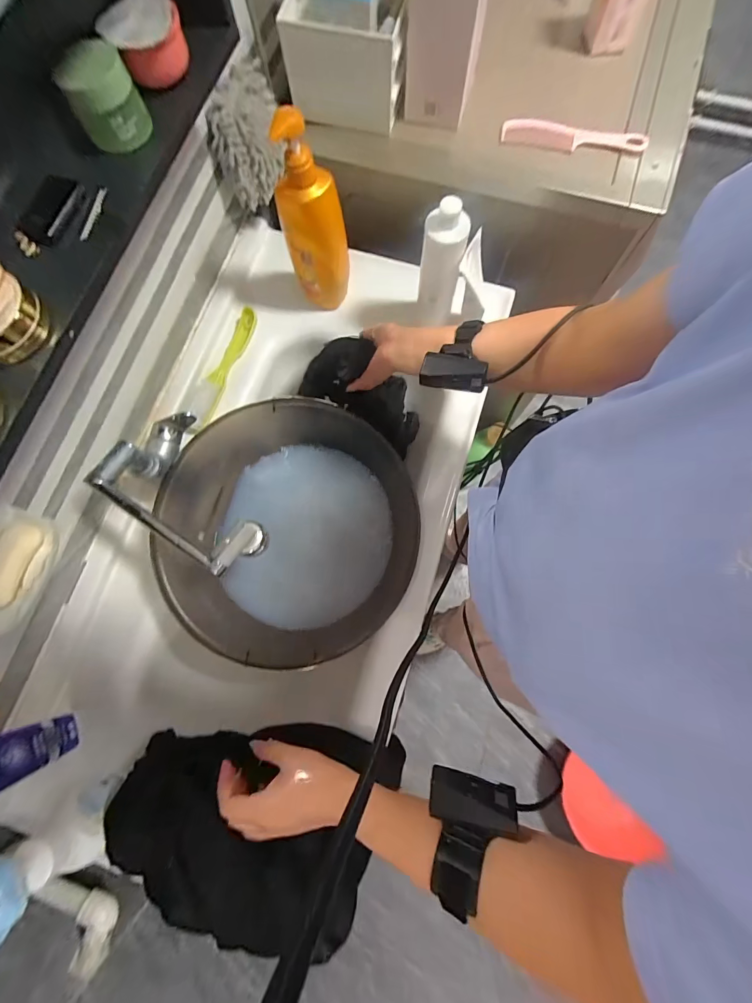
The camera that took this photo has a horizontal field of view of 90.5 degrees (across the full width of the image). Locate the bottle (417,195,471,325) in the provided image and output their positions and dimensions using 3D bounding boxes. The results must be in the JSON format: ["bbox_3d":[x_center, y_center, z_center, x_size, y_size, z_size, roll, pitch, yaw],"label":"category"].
[{"bbox_3d":[0.098,-0.355,0.575,0.059,0.220,0.051,9,78,3],"label":"bottle"}]

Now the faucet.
[{"bbox_3d":[-0.253,-0.011,0.478,0.114,0.102,0.242,-37,79,-6],"label":"faucet"}]

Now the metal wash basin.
[{"bbox_3d":[-0.123,0.048,0.573,0.336,0.136,0.359,0,77,2],"label":"metal wash basin"}]

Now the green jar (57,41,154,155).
[{"bbox_3d":[-0.254,-0.377,0.352,0.061,0.052,0.052,-31,78,-5],"label":"green jar"}]

